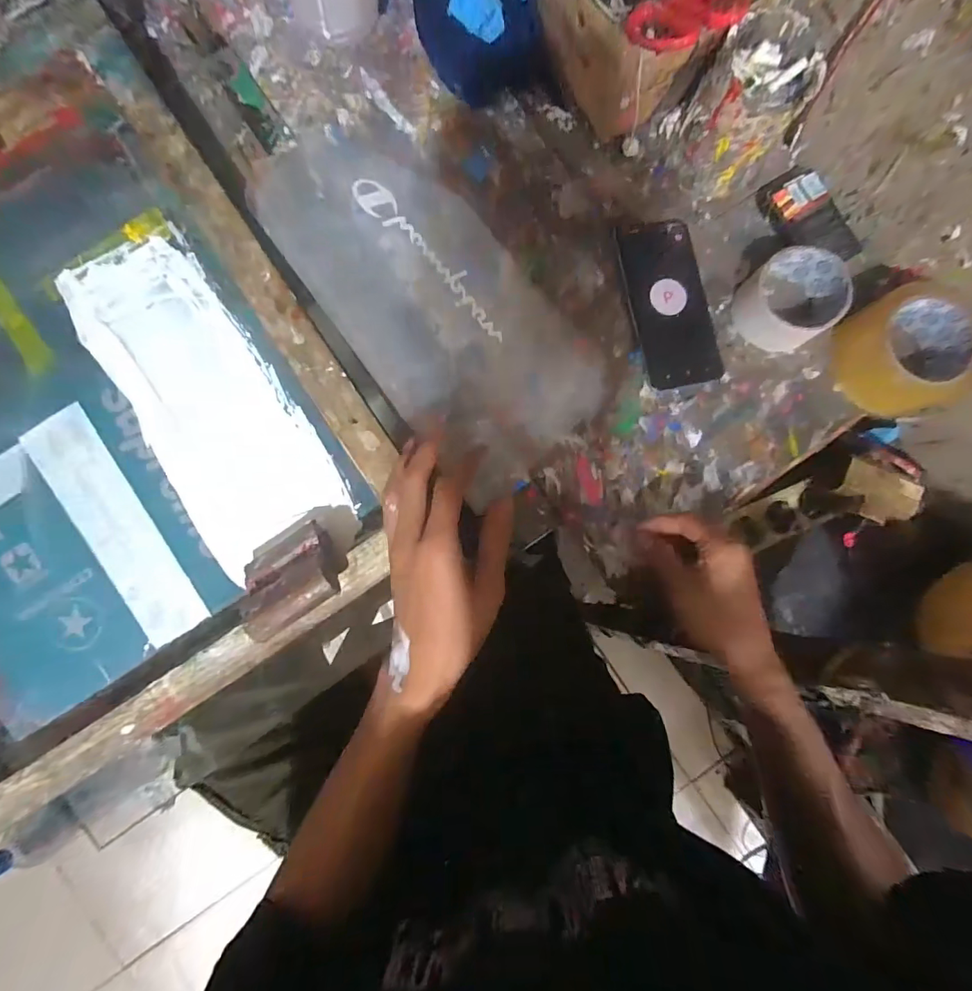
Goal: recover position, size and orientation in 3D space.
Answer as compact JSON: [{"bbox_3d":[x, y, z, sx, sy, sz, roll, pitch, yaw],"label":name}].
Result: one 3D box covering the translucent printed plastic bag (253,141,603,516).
[{"bbox_3d":[-0.053,-0.182,0.438,0.170,0.035,0.358,-40,91,-3],"label":"translucent printed plastic bag"}]

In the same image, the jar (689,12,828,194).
[{"bbox_3d":[0.232,-0.343,0.427,0.087,0.089,0.103,26,87,0],"label":"jar"}]

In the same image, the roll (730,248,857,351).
[{"bbox_3d":[0.279,-0.180,0.439,0.085,0.042,0.080,-44,89,-3],"label":"roll"}]

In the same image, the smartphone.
[{"bbox_3d":[0.178,-0.184,0.456,0.074,0.014,0.156,-13,87,-2],"label":"smartphone"}]

